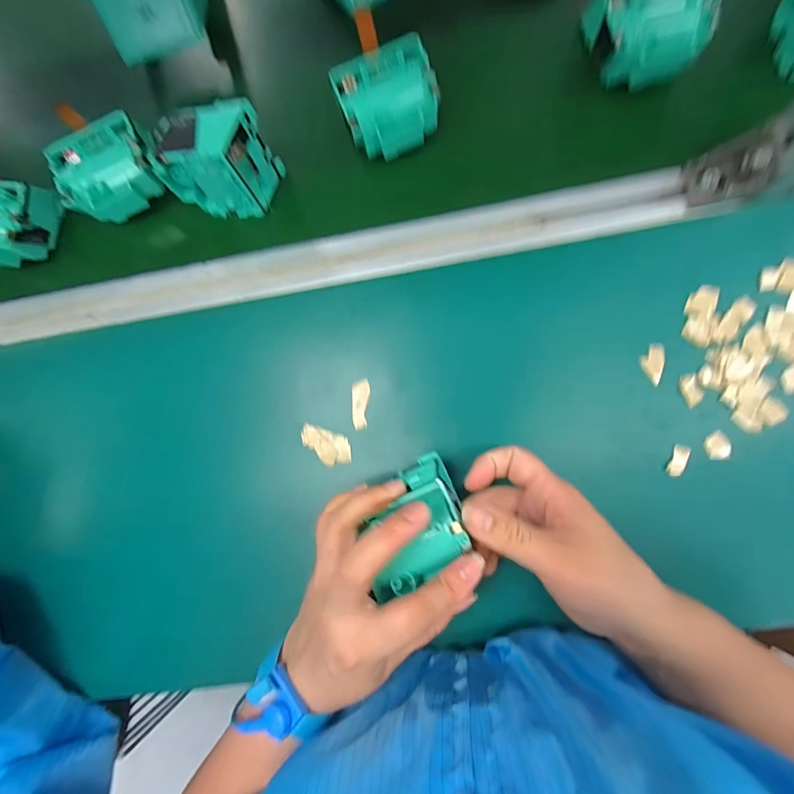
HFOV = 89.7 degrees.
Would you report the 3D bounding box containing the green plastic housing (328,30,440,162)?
[{"bbox_3d":[-0.006,-0.230,0.321,0.075,0.039,0.070,-20,86,5],"label":"green plastic housing"}]

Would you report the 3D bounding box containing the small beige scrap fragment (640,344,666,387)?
[{"bbox_3d":[0.192,-0.025,0.299,0.015,0.005,0.030,11,91,5],"label":"small beige scrap fragment"}]

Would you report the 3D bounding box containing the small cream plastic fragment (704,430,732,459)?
[{"bbox_3d":[0.230,0.035,0.286,0.015,0.004,0.020,-4,89,5],"label":"small cream plastic fragment"}]

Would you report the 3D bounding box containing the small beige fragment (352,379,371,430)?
[{"bbox_3d":[-0.028,0.006,0.317,0.014,0.006,0.039,-1,90,5],"label":"small beige fragment"}]

